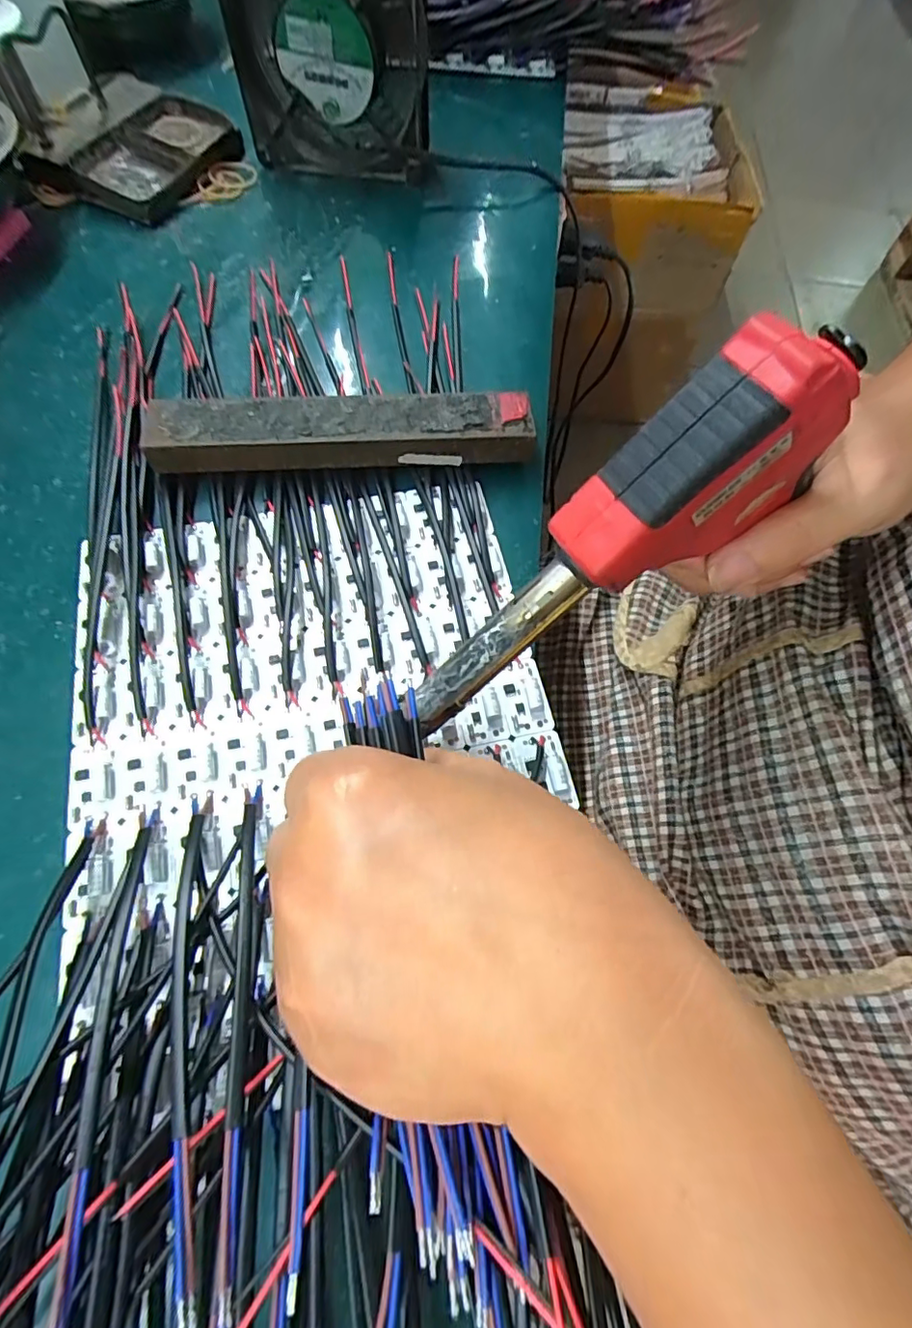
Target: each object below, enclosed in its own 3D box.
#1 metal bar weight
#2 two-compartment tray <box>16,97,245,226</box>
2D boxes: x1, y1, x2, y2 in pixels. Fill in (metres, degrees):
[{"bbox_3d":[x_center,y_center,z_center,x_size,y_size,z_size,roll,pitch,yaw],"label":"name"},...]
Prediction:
[{"bbox_3d":[-0.057,-0.117,0.282,0.187,0.026,0.031,-4,67,-3],"label":"metal bar weight"},{"bbox_3d":[-0.215,-0.354,0.383,0.088,0.020,0.119,31,69,11],"label":"two-compartment tray"}]

